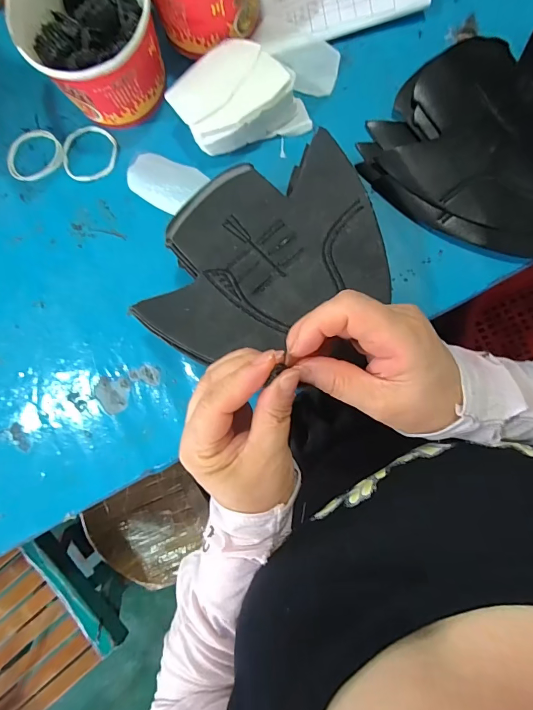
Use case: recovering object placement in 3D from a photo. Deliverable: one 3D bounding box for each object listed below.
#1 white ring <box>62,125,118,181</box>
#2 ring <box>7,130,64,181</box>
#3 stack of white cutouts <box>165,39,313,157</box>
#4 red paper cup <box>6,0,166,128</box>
[{"bbox_3d":[-0.179,-0.204,0.387,0.055,0.004,0.057,0,85,4],"label":"white ring"},{"bbox_3d":[-0.239,-0.206,0.391,0.058,0.004,0.049,-29,83,1],"label":"ring"},{"bbox_3d":[-0.027,-0.243,0.360,0.114,0.040,0.085,-21,84,2],"label":"stack of white cutouts"},{"bbox_3d":[-0.152,-0.282,0.350,0.111,0.089,0.113,0,85,4],"label":"red paper cup"}]

